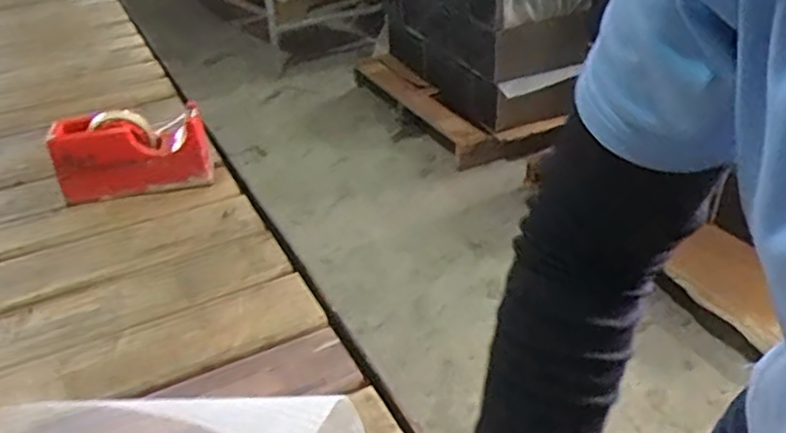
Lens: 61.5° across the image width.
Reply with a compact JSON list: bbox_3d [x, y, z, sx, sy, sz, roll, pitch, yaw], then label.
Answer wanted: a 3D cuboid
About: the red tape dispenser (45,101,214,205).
[{"bbox_3d":[-0.348,-0.085,0.888,0.194,0.104,0.067,-16,37,-19],"label":"red tape dispenser"}]

